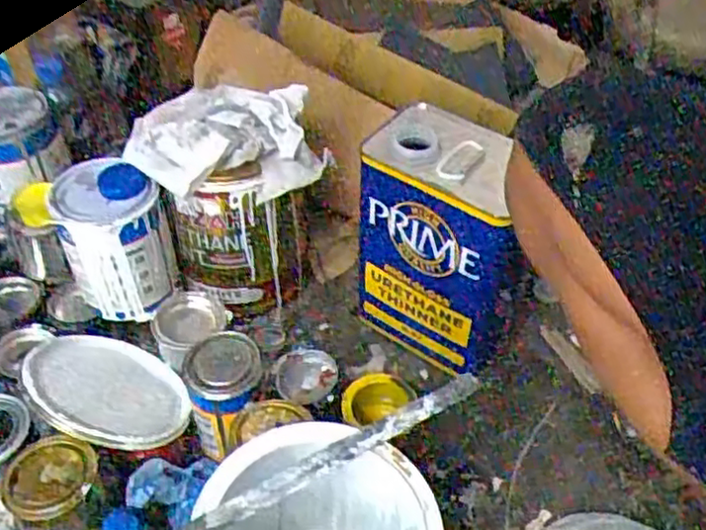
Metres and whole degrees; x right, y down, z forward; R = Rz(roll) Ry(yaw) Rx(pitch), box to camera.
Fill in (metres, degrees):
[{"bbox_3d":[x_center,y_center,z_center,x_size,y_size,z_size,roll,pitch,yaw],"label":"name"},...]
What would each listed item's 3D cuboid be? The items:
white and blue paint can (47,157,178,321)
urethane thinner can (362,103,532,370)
[{"bbox_3d":[-0.241,-0.025,0.738,0.099,0.147,0.105,0,46,0],"label":"white and blue paint can"},{"bbox_3d":[0.100,-0.016,0.748,0.183,0.247,0.105,29,52,24],"label":"urethane thinner can"}]

